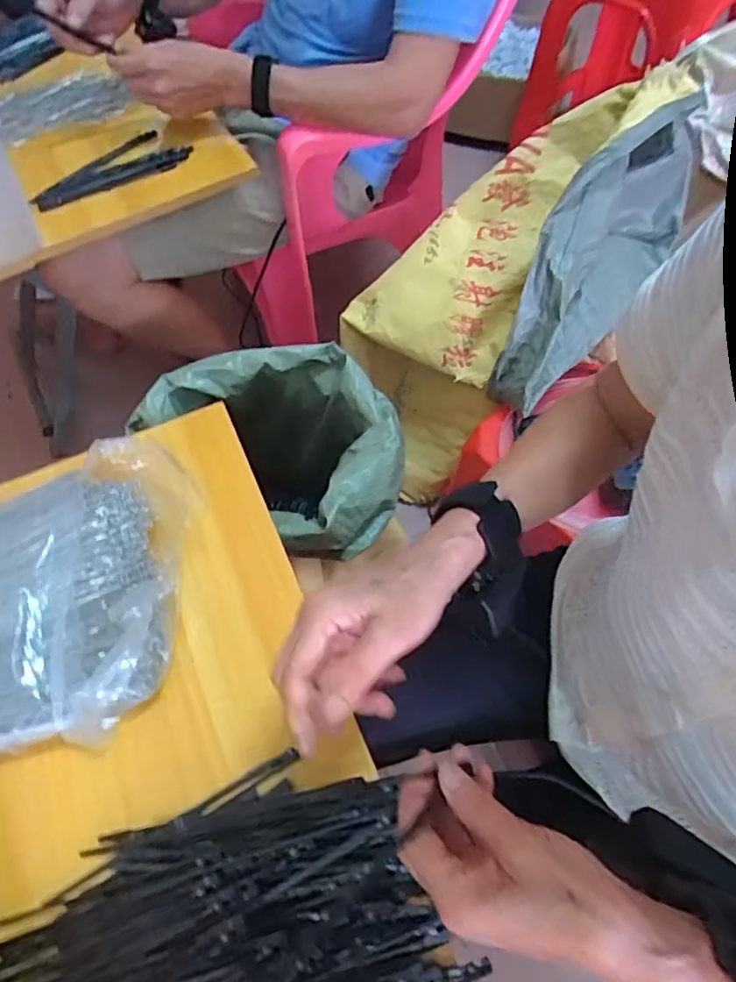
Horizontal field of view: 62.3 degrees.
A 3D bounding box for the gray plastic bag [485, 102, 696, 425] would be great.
[{"bbox_3d":[0.278,-0.284,0.771,0.107,0.225,0.321,36,68,21],"label":"gray plastic bag"}]

